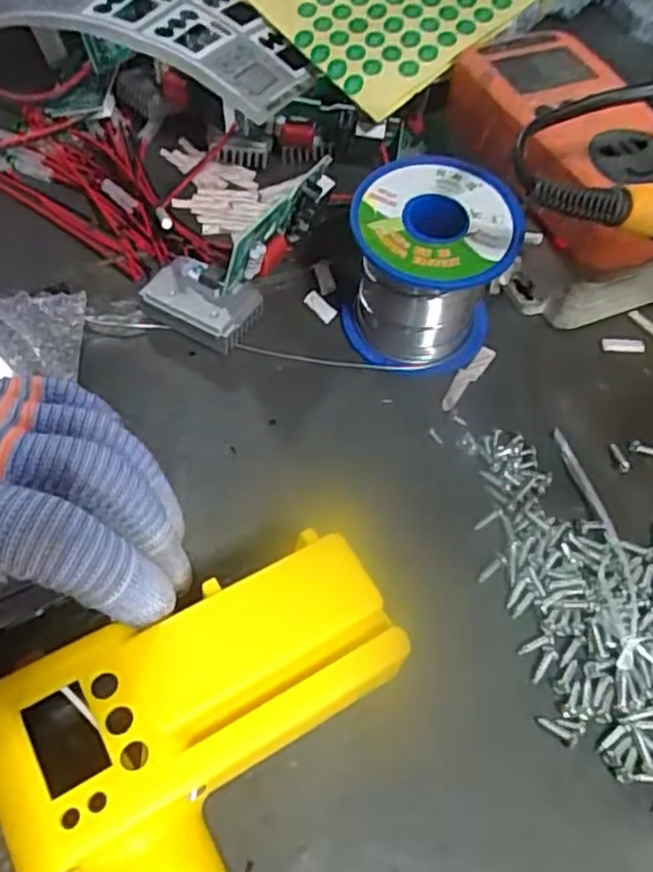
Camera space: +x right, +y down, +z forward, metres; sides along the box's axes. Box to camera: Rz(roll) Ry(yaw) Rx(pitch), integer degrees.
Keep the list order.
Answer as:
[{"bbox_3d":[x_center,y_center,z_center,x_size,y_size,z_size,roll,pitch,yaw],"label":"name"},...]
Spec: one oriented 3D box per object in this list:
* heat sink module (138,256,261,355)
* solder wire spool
[{"bbox_3d":[-0.055,-0.059,0.304,0.046,0.019,0.031,27,61,12],"label":"heat sink module"},{"bbox_3d":[0.041,-0.068,0.291,0.062,0.065,0.061,2,59,-3],"label":"solder wire spool"}]

